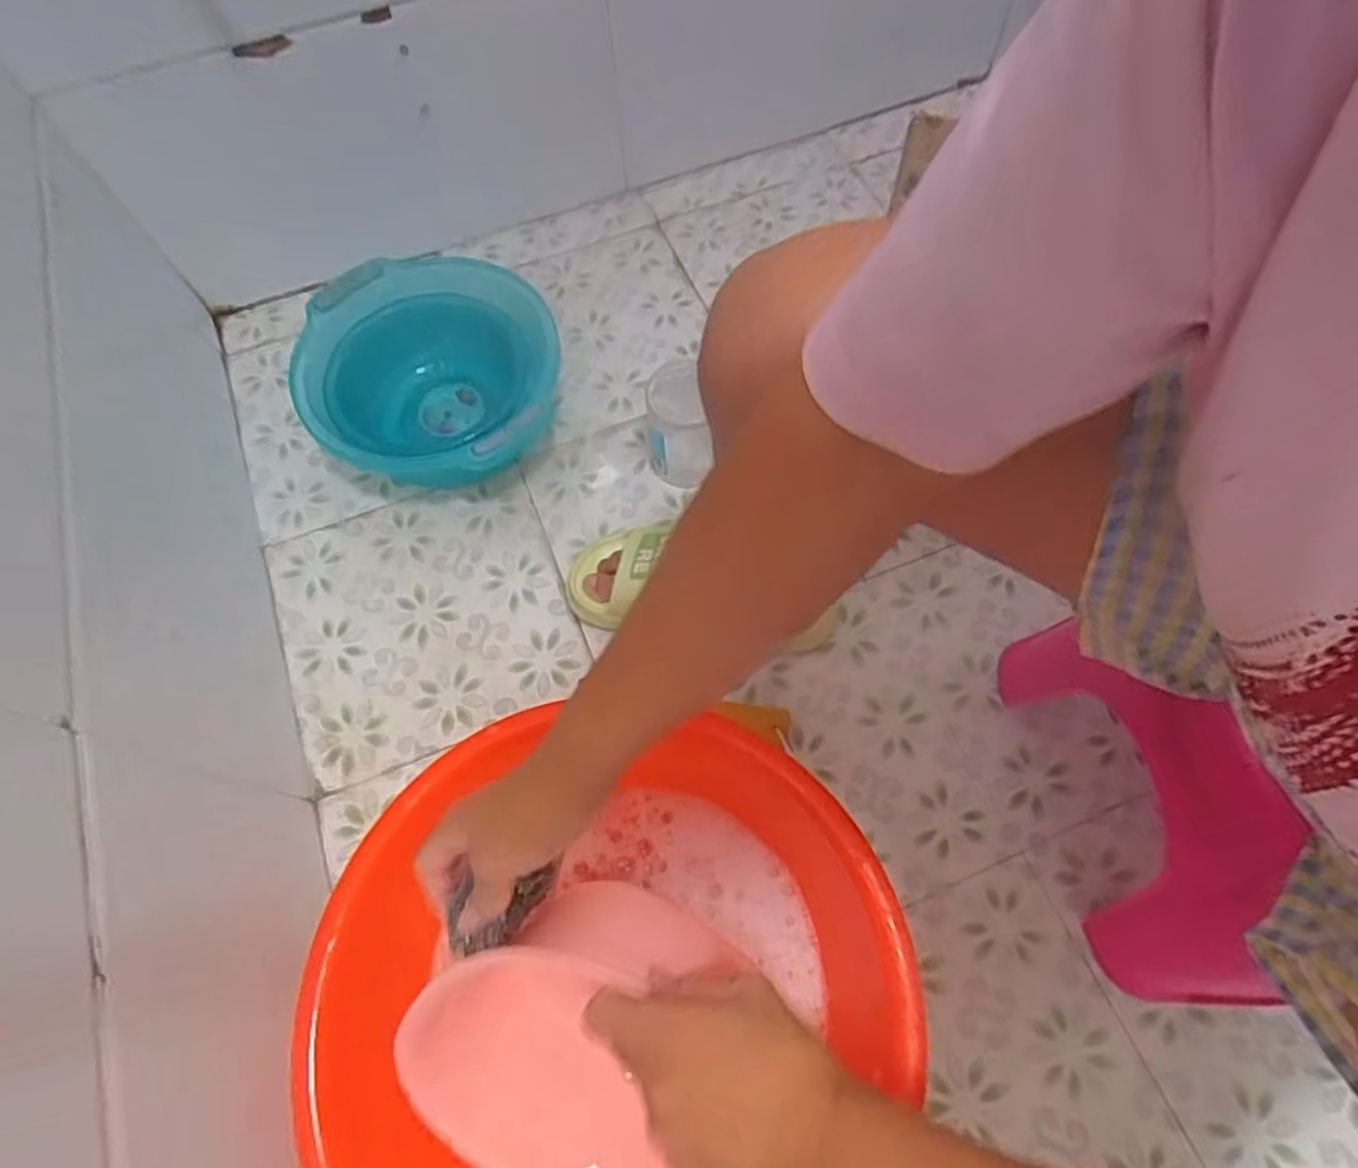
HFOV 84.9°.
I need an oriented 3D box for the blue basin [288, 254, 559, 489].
[{"bbox_3d":[-0.282,-0.234,0.866,0.289,0.099,0.302,-4,64,0],"label":"blue basin"}]

